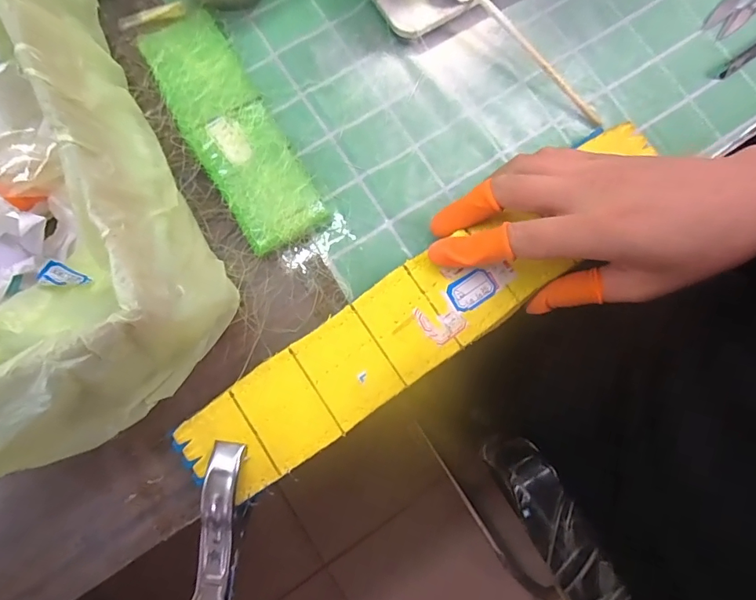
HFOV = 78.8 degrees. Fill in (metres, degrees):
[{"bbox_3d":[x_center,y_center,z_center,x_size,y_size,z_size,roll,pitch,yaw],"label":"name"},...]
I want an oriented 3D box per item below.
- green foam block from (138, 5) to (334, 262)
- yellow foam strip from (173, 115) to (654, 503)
[{"bbox_3d":[-0.100,-0.116,0.318,0.057,0.018,0.178,-30,80,-7],"label":"green foam block"},{"bbox_3d":[0.037,0.003,0.283,0.338,0.005,0.063,-33,80,-7],"label":"yellow foam strip"}]

